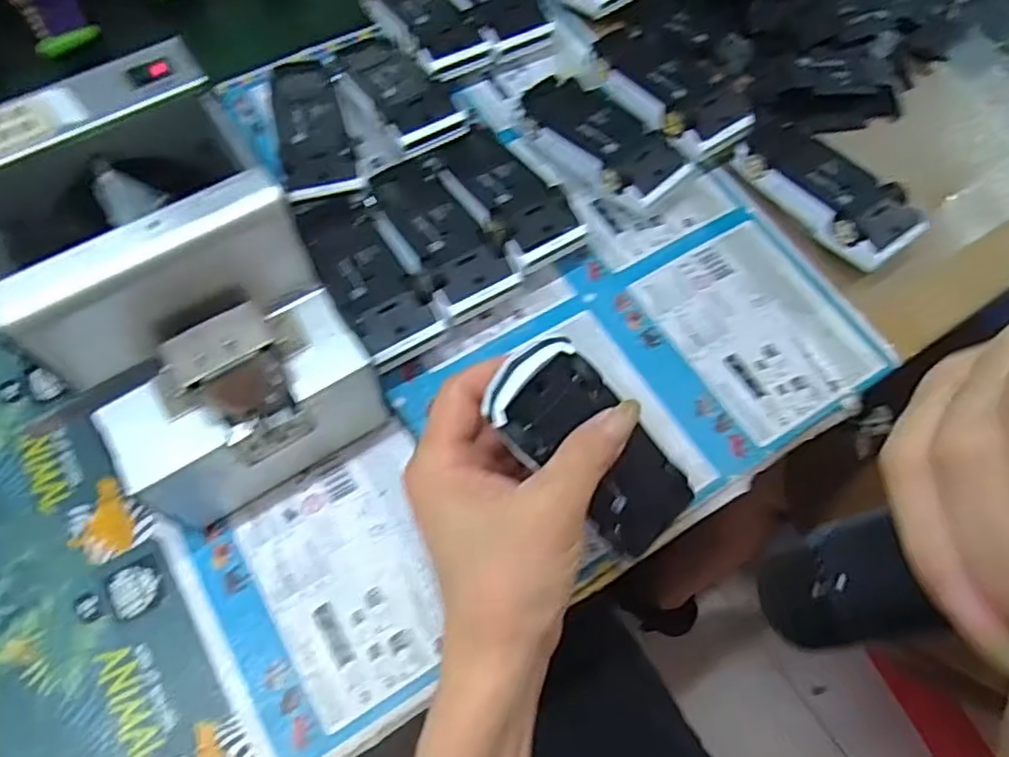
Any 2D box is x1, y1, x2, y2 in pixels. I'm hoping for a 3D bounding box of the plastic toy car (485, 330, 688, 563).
[{"bbox_3d":[0.041,0.034,0.328,0.050,0.025,0.121,-44,117,-4],"label":"plastic toy car"}]

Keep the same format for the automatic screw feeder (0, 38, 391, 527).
[{"bbox_3d":[-0.163,-0.039,0.349,0.127,0.145,0.172,-31,70,-15],"label":"automatic screw feeder"}]

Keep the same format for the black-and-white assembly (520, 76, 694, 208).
[{"bbox_3d":[0.065,-0.163,0.471,0.064,0.039,0.132,-41,73,-18],"label":"black-and-white assembly"}]

